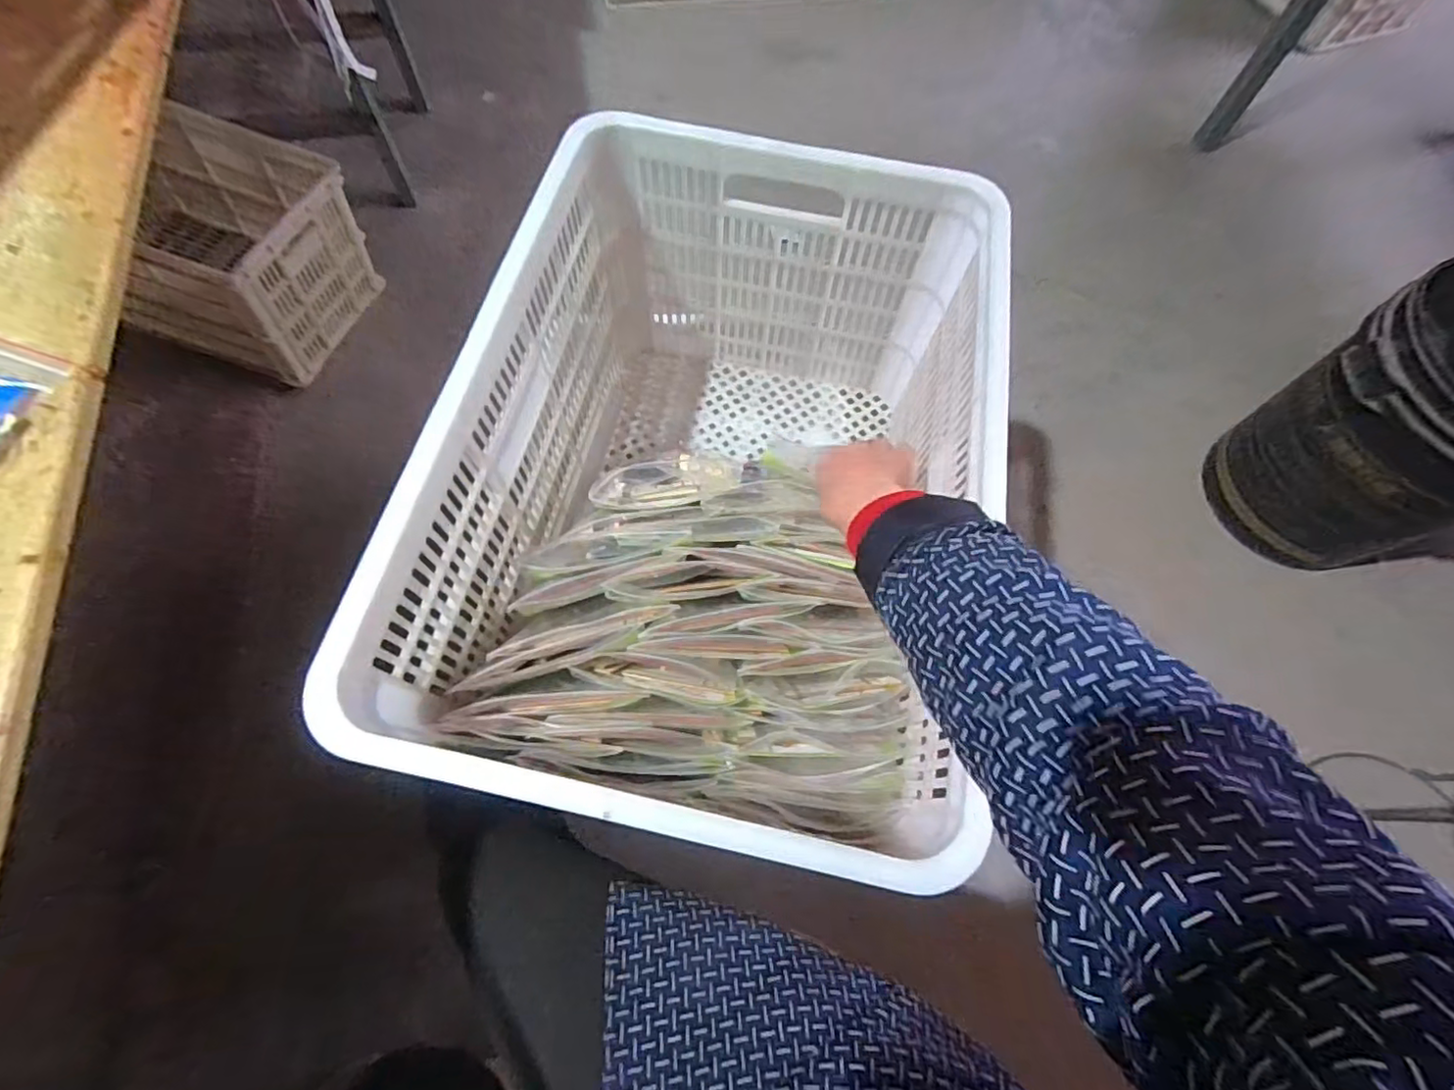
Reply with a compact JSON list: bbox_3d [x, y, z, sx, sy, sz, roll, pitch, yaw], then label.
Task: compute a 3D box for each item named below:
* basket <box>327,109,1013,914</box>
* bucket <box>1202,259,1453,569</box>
[{"bbox_3d":[-0.006,-0.053,0.618,0.412,0.317,0.603,13,68,2],"label":"basket"},{"bbox_3d":[1.077,-0.174,1.002,0.329,0.439,0.321,1,68,-2],"label":"bucket"}]

